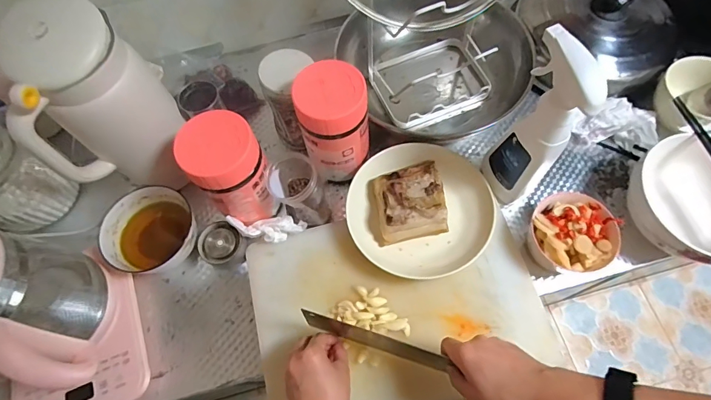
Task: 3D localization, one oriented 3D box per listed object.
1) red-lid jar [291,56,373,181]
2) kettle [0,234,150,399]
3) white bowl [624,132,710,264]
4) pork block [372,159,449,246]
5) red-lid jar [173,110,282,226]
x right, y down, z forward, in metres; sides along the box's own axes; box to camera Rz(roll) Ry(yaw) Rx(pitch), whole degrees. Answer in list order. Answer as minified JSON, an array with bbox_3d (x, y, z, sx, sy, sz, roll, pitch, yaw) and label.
[{"bbox_3d":[-0.027,-0.104,0.565,0.092,0.154,0.086,-1,66,2],"label":"red-lid jar"},{"bbox_3d":[-0.375,0.150,0.443,0.162,0.220,0.193,-21,67,-6],"label":"kettle"},{"bbox_3d":[0.463,0.007,0.558,0.168,0.085,0.166,-1,66,2],"label":"white bowl"},{"bbox_3d":[0.079,0.003,0.567,0.103,0.039,0.100,-12,66,-3],"label":"pork block"},{"bbox_3d":[-0.164,-0.032,0.539,0.096,0.159,0.094,-1,66,2],"label":"red-lid jar"}]

